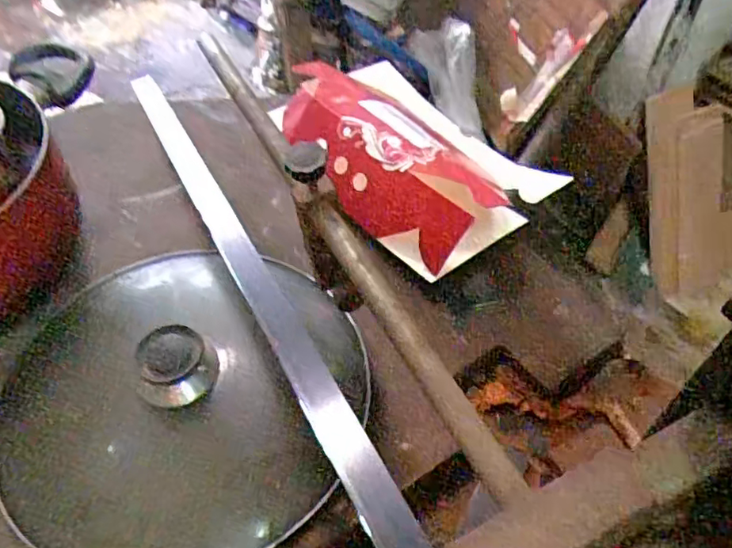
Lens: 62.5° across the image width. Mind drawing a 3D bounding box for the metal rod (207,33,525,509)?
[{"bbox_3d":[-0.031,-0.048,0.389,0.019,0.021,0.427,-21,53,-18],"label":"metal rod"}]

